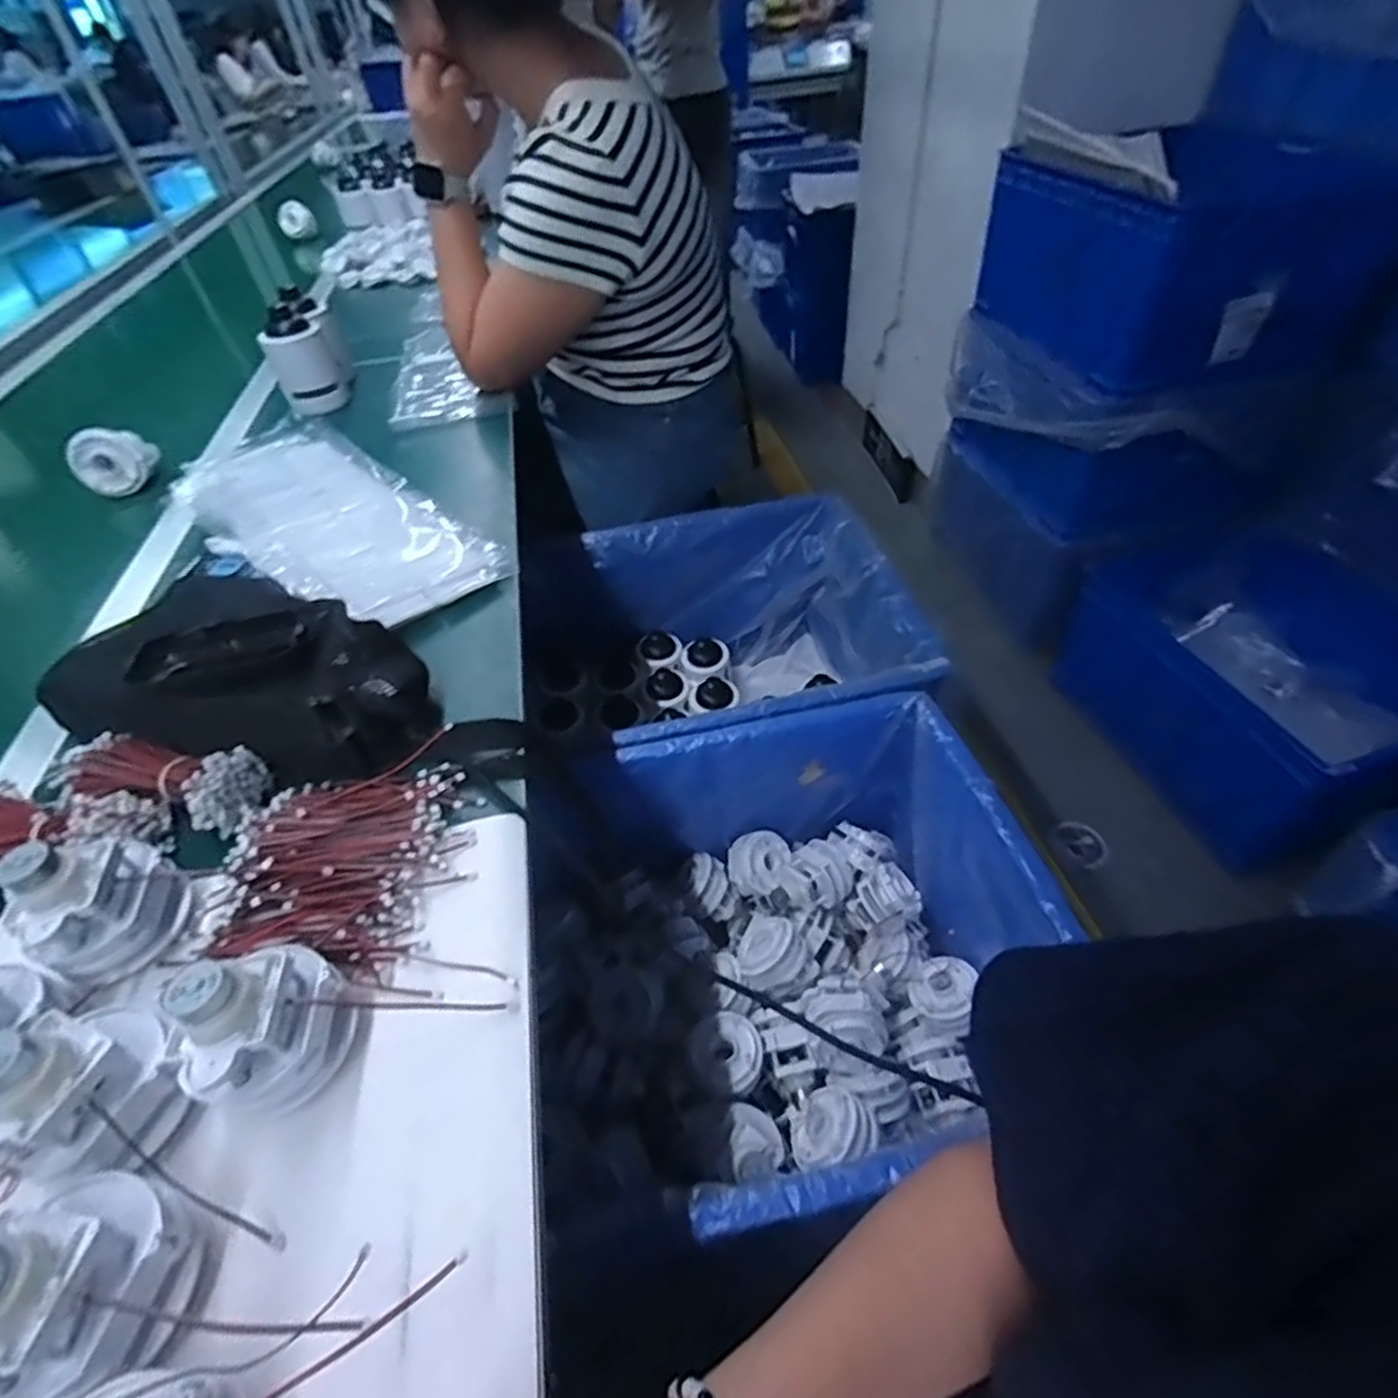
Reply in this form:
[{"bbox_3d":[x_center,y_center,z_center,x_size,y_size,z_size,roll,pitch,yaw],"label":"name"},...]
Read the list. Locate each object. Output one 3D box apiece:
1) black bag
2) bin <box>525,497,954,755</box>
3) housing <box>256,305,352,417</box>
[{"bbox_3d":[-0.305,-0.017,0.486,0.228,0.082,0.136,8,47,13],"label":"black bag"},{"bbox_3d":[0.020,-0.036,0.965,0.488,0.274,0.431,-8,46,-3],"label":"bin"},{"bbox_3d":[-0.531,-0.454,0.920,0.081,0.110,0.076,-22,48,-15],"label":"housing"}]

